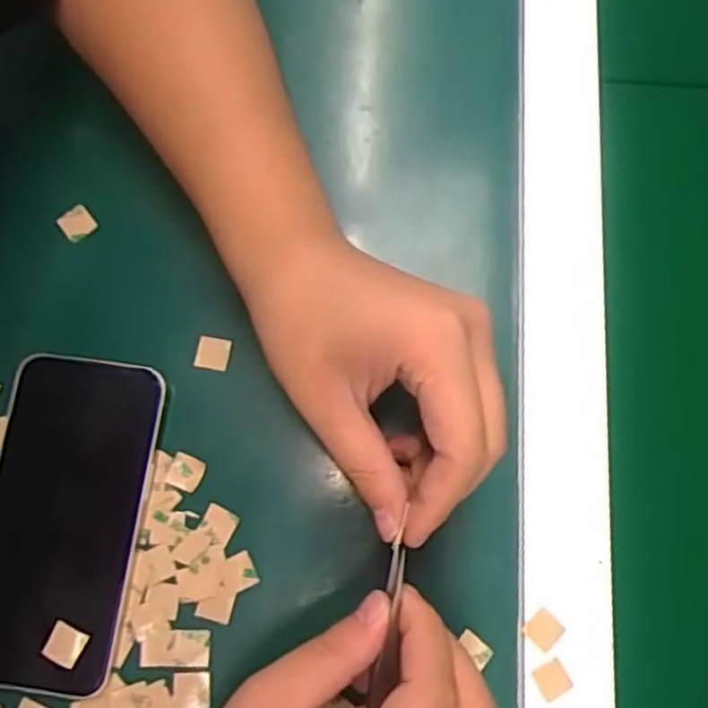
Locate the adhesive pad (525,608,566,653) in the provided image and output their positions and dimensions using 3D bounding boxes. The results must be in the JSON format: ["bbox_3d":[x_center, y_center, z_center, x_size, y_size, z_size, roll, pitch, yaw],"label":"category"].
[{"bbox_3d":[0.084,0.122,0.309,0.014,0.004,0.014,44,82,8],"label":"adhesive pad"}]

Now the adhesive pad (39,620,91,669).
[{"bbox_3d":[-0.126,0.127,0.305,0.016,0.004,0.015,25,76,3],"label":"adhesive pad"}]

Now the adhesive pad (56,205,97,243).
[{"bbox_3d":[-0.142,-0.067,0.359,0.016,0.005,0.014,-40,81,-7],"label":"adhesive pad"}]

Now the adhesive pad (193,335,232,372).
[{"bbox_3d":[-0.069,0.000,0.341,0.016,0.004,0.016,8,79,2],"label":"adhesive pad"}]

